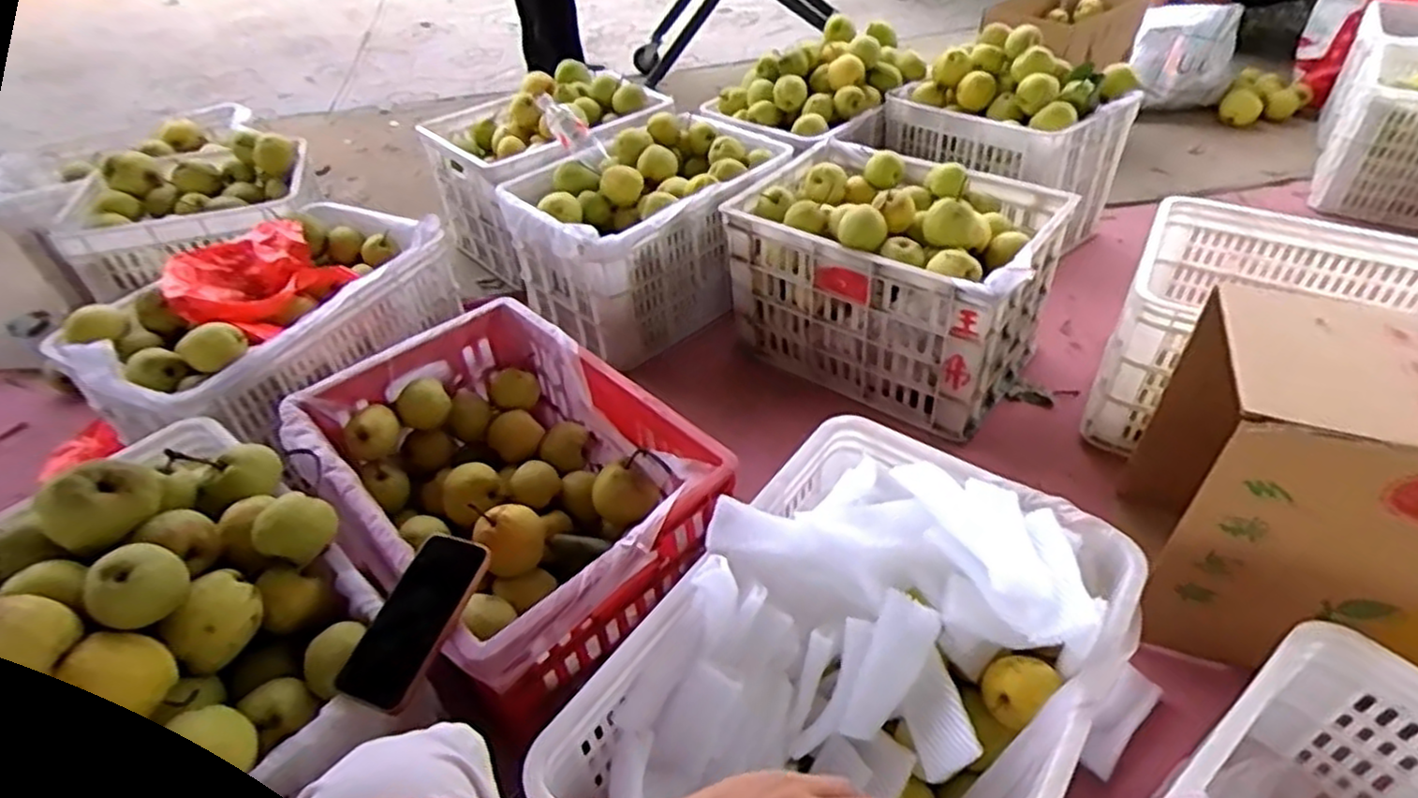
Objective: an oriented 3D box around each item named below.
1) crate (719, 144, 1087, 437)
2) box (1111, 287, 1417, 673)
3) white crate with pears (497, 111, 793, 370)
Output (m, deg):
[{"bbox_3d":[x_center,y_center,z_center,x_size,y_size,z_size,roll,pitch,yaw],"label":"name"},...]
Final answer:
[{"bbox_3d":[0.326,-0.232,1.329,0.513,0.327,0.352,23,49,27],"label":"crate"},{"bbox_3d":[0.721,0.102,0.835,0.355,0.351,0.271,10,44,16],"label":"box"},{"bbox_3d":[-0.113,-0.356,1.547,0.538,0.302,0.369,-35,50,-29],"label":"white crate with pears"}]

